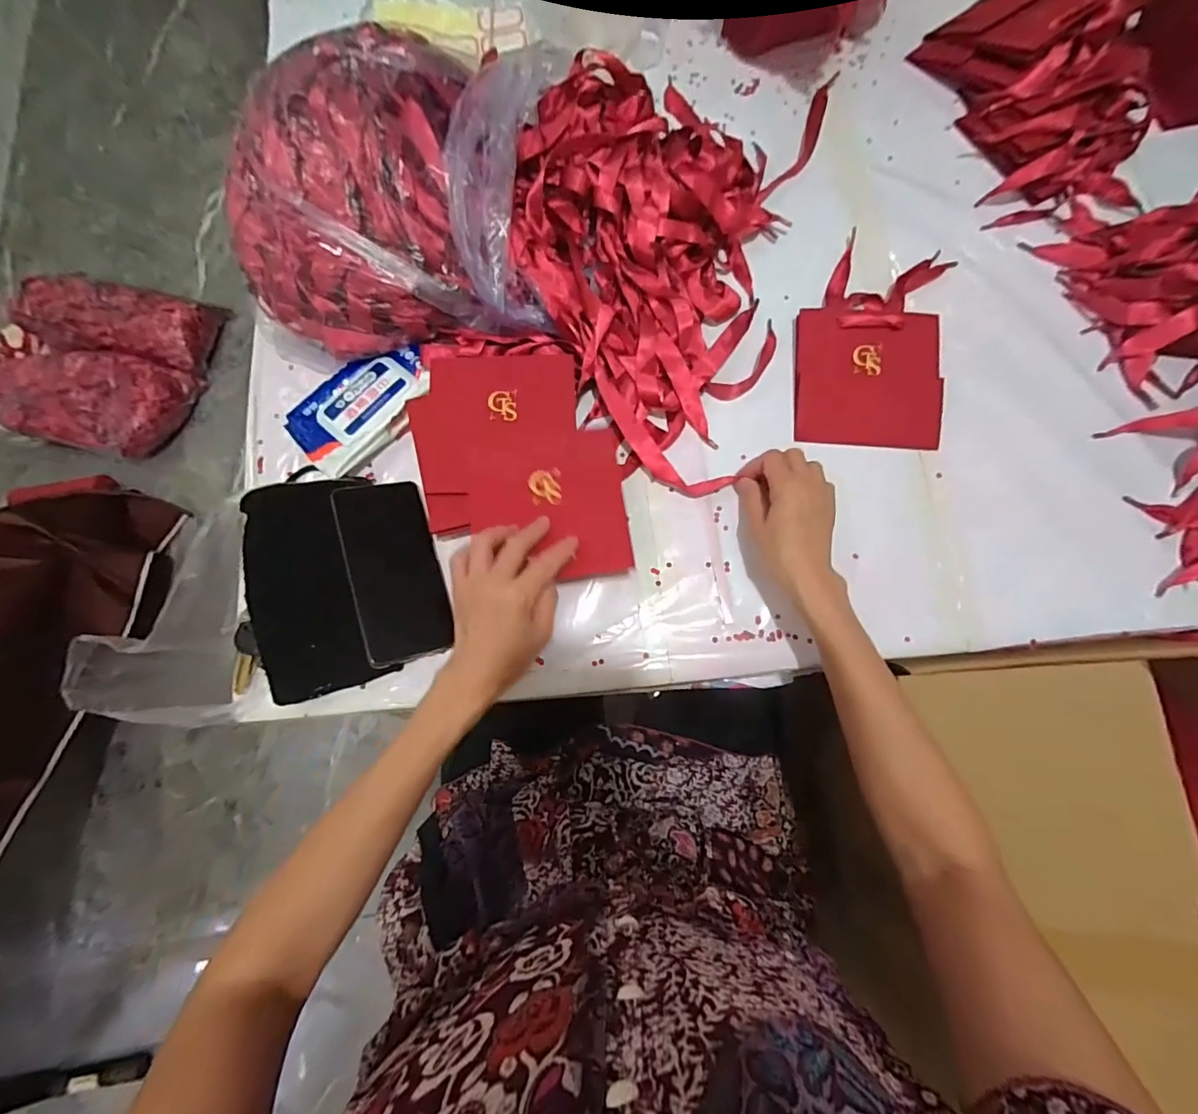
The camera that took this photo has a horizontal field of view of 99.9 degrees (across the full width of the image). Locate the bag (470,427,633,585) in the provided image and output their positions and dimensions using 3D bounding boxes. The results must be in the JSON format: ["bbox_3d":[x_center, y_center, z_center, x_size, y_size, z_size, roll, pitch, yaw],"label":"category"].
[{"bbox_3d":[-0.045,-0.053,0.459,0.140,0.020,0.146,-4,78,0],"label":"bag"}]

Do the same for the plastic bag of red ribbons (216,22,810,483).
[{"bbox_3d":[-0.037,-0.356,0.490,0.498,0.137,0.442,21,79,5],"label":"plastic bag of red ribbons"}]

